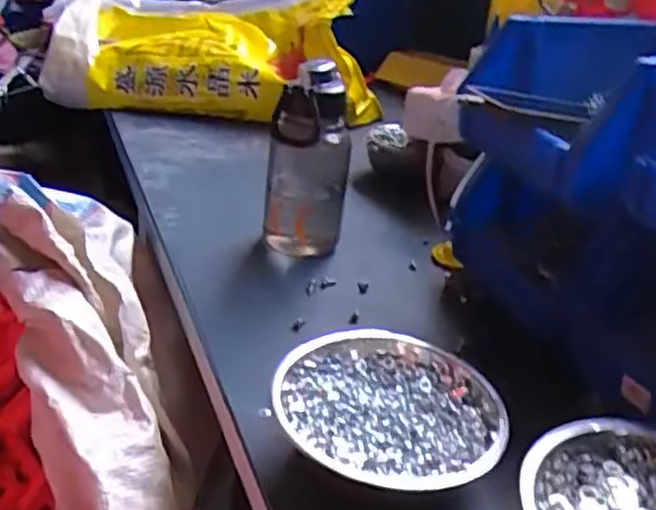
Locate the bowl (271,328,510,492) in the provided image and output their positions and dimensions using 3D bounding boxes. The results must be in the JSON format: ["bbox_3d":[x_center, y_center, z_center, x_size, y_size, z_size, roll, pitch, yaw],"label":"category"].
[{"bbox_3d":[0.045,0.125,0.525,0.162,0.062,0.172,5,27,-3],"label":"bowl"}]

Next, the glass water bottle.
[{"bbox_3d":[-0.027,-0.105,0.803,0.099,0.206,0.071,1,28,2],"label":"glass water bottle"}]

